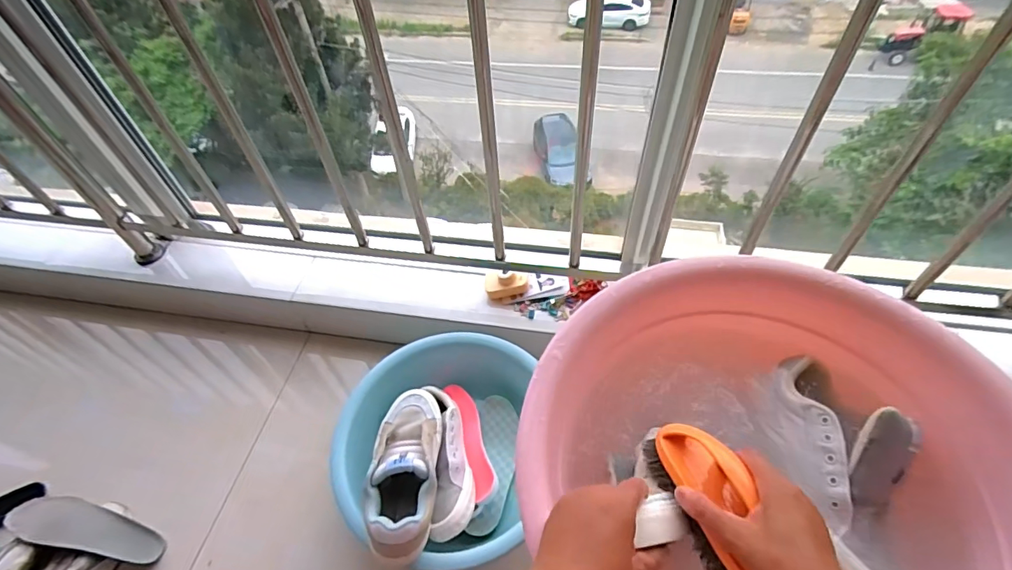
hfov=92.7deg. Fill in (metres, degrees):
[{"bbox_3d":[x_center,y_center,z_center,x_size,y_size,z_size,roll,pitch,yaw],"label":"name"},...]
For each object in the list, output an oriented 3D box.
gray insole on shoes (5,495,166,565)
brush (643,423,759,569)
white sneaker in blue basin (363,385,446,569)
[{"bbox_3d":[-0.652,0.383,0.756,0.220,0.030,0.065,23,52,-11],"label":"gray insole on shoes"},{"bbox_3d":[0.167,0.173,0.388,0.052,0.054,0.135,-18,52,-10],"label":"brush"},{"bbox_3d":[-0.141,0.264,0.699,0.097,0.088,0.245,-5,38,0],"label":"white sneaker in blue basin"}]

